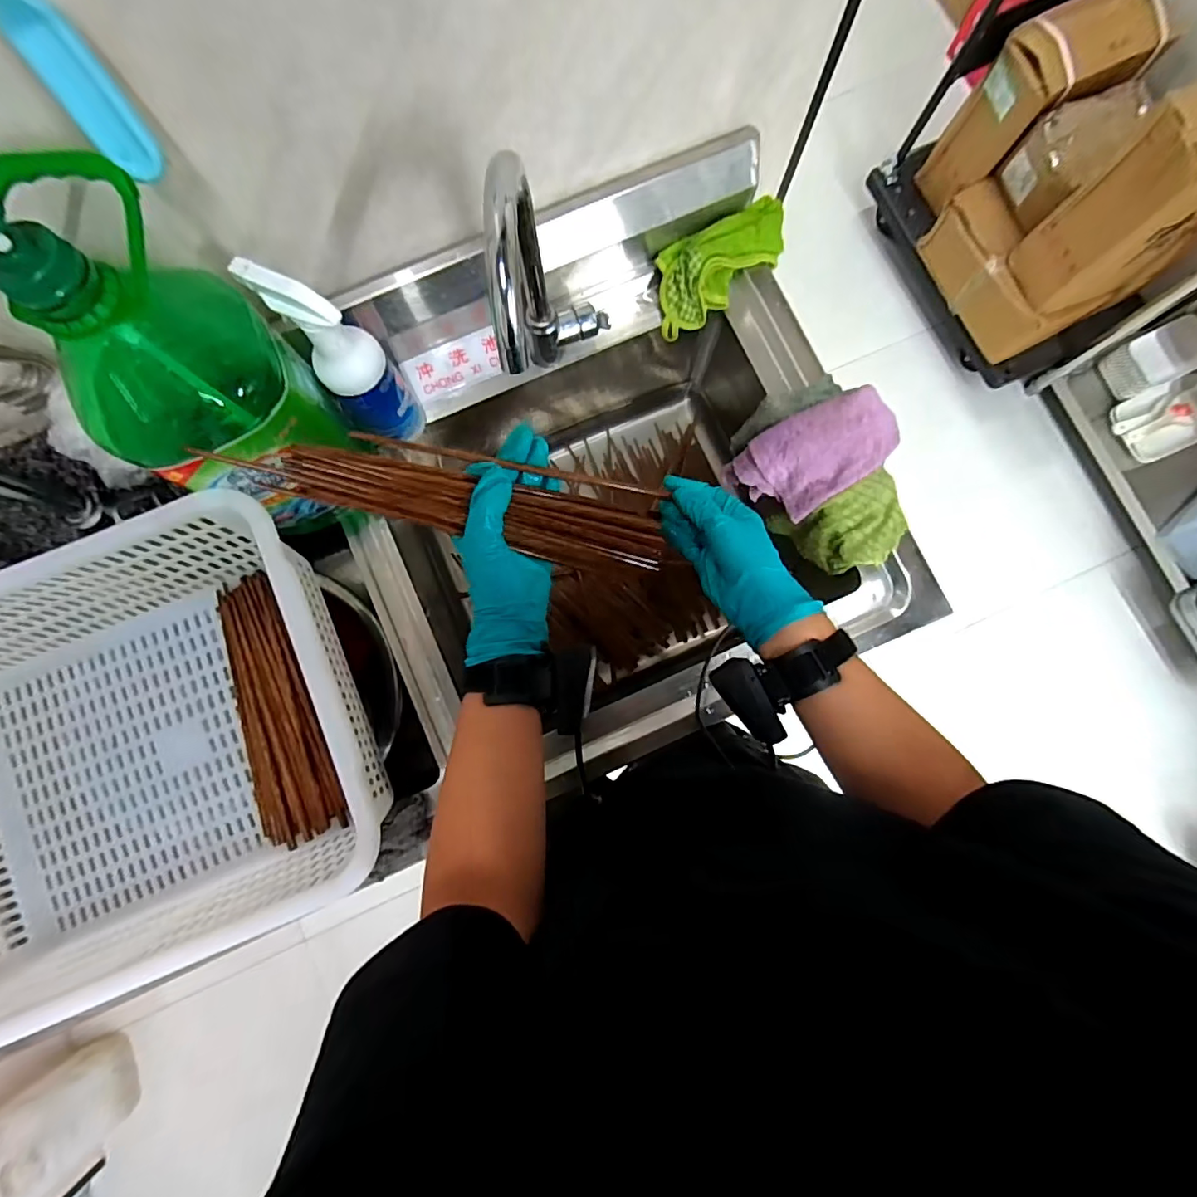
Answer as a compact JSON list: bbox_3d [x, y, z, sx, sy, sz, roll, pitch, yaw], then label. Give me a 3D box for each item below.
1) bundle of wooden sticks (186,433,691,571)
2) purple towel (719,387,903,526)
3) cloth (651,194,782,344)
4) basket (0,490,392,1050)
[{"bbox_3d":[-0.088,-0.078,0.413,0.327,0.029,0.071,8,82,-23],"label":"bundle of wooden sticks"},{"bbox_3d":[0.271,-0.178,0.683,0.168,0.134,0.118,-31,84,-4],"label":"purple towel"},{"bbox_3d":[0.156,-0.420,0.674,0.184,0.054,0.091,-25,84,-3],"label":"cloth"},{"bbox_3d":[-0.448,0.149,0.517,0.455,0.150,0.359,-21,83,-3],"label":"basket"}]

